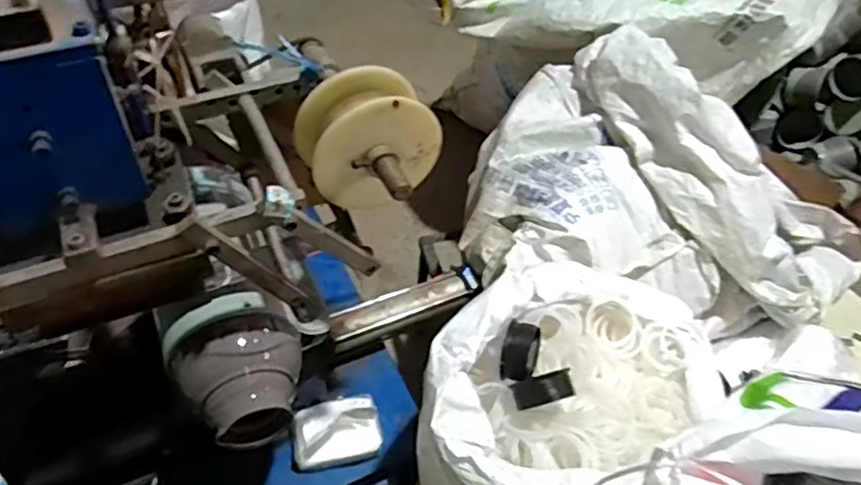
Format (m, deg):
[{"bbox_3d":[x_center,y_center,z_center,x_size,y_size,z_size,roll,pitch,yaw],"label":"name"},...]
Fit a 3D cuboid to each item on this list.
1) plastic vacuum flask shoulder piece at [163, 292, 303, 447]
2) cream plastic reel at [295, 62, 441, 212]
[{"bbox_3d":[-0.214,0.139,0.730,0.132,0.113,0.131,-34,59,-28],"label":"plastic vacuum flask shoulder piece"},{"bbox_3d":[-0.059,-0.099,0.667,0.142,0.132,0.099,-16,52,-17],"label":"cream plastic reel"}]

